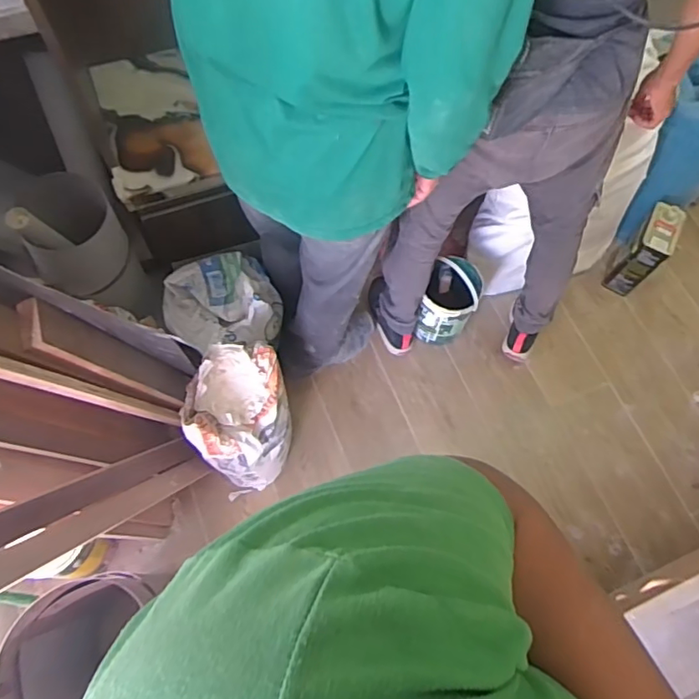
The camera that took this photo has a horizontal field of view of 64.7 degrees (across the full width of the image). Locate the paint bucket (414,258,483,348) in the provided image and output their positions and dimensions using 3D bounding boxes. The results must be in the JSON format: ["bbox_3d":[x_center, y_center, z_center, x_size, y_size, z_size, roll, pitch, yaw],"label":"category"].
[{"bbox_3d":[0.278,-0.134,1.555,0.158,0.250,0.176,19,67,5],"label":"paint bucket"}]

